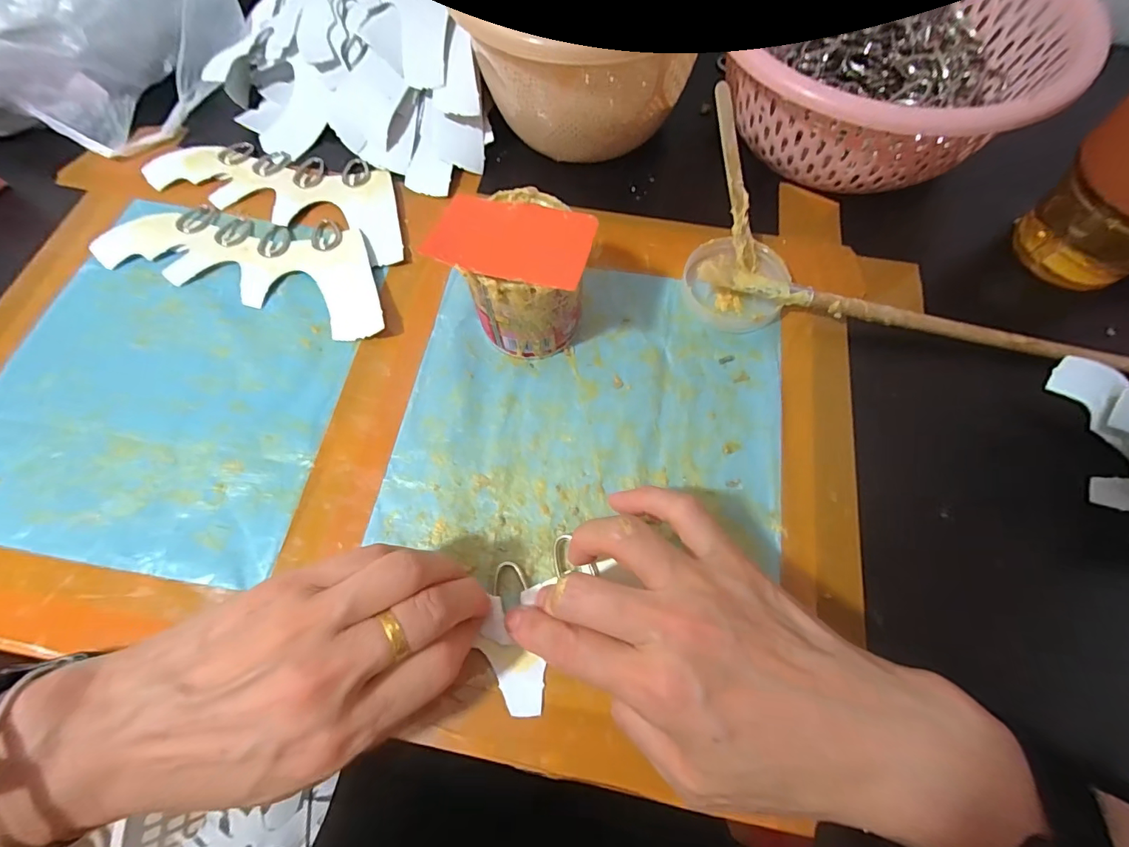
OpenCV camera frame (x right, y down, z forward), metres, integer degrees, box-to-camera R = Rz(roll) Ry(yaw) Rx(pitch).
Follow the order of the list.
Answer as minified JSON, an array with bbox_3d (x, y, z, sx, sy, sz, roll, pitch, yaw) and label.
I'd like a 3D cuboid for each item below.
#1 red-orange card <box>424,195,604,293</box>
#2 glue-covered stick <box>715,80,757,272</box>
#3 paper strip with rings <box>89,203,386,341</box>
[{"bbox_3d":[-0.026,-0.095,0.244,0.080,0.005,0.049,14,68,7],"label":"red-orange card"},{"bbox_3d":[0.108,-0.151,0.298,0.013,0.005,0.108,-18,108,-6],"label":"glue-covered stick"},{"bbox_3d":[-0.216,-0.119,0.337,0.224,0.011,0.078,17,65,9],"label":"paper strip with rings"}]

